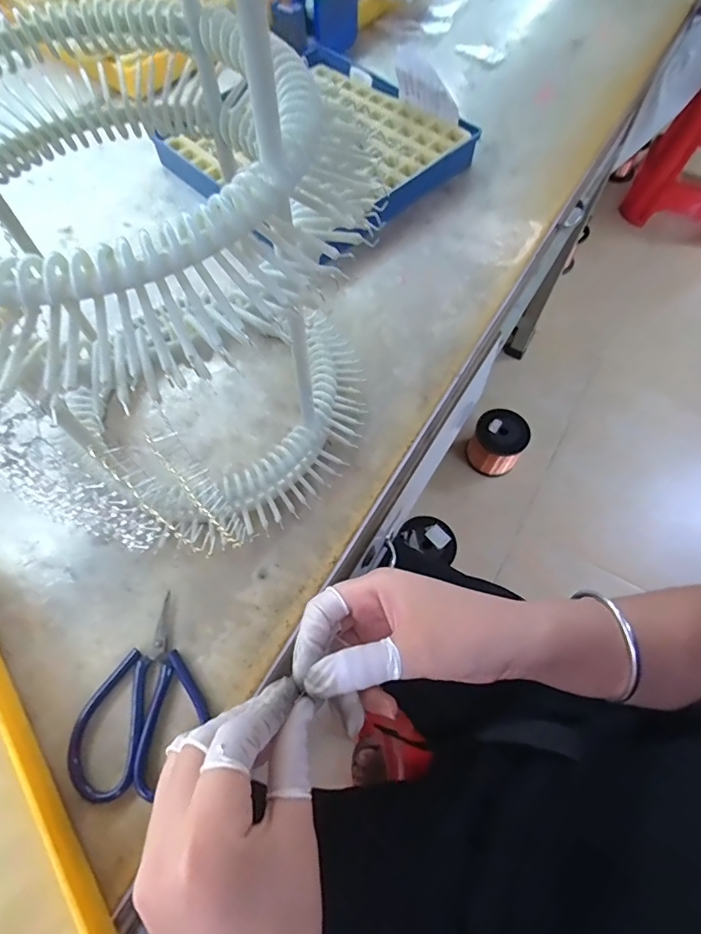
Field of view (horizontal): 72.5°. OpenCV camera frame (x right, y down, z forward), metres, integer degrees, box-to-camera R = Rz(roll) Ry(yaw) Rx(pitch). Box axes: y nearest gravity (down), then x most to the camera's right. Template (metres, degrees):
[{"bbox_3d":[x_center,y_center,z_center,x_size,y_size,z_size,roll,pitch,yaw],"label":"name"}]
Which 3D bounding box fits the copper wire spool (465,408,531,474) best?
[{"bbox_3d":[0.344,-0.054,1.131,0.120,0.132,0.119,0,64,0],"label":"copper wire spool"}]

